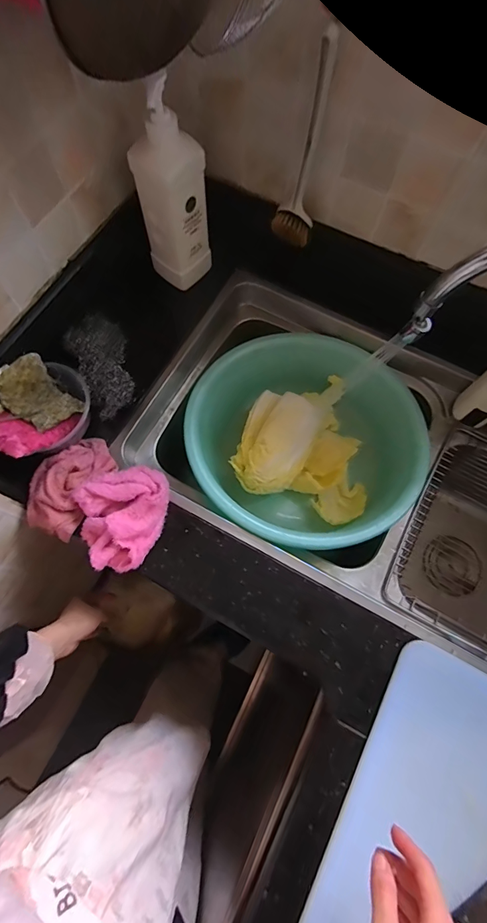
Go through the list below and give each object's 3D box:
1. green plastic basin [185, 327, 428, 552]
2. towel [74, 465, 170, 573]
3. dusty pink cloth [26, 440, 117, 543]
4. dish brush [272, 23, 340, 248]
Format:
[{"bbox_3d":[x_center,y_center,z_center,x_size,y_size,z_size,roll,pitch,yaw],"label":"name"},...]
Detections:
[{"bbox_3d":[0.087,-0.023,0.684,0.341,0.135,0.342,1,71,-2],"label":"green plastic basin"},{"bbox_3d":[-0.159,0.077,0.553,0.120,0.038,0.131,-14,72,-7],"label":"towel"},{"bbox_3d":[-0.249,0.030,0.573,0.087,0.043,0.145,29,72,8],"label":"dusty pink cloth"},{"bbox_3d":[0.078,-0.395,0.521,0.055,0.226,0.049,10,71,1],"label":"dish brush"}]

